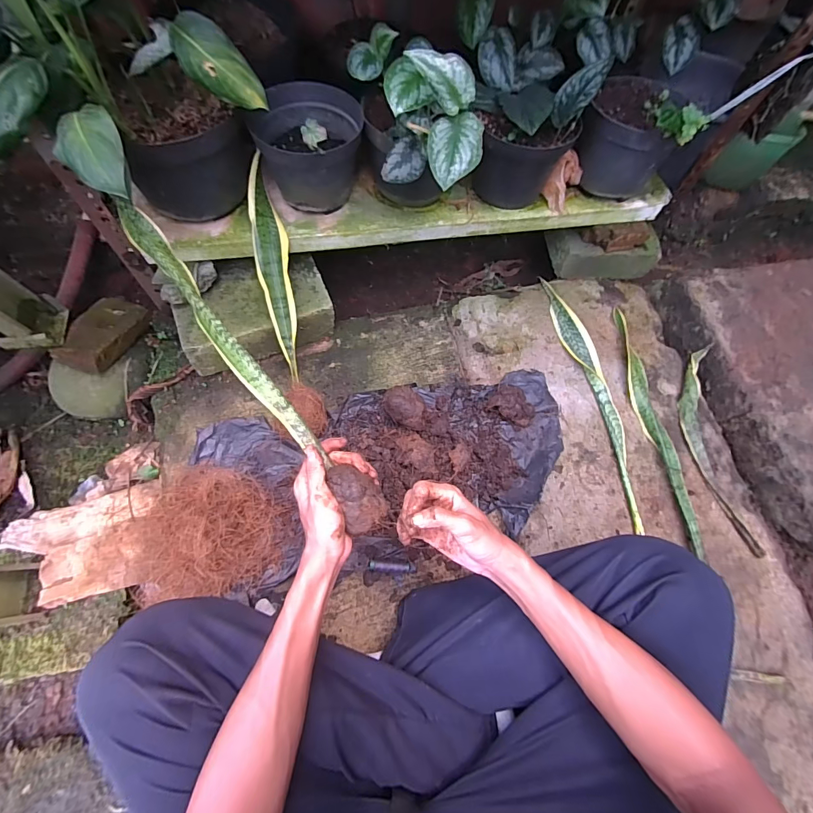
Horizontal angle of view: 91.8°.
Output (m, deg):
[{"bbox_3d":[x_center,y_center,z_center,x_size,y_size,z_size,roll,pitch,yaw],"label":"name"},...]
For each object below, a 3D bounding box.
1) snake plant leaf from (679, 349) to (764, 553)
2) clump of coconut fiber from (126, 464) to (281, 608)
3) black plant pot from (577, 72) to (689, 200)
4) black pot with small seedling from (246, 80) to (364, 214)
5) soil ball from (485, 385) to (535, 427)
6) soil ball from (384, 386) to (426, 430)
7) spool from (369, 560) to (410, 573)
[{"bbox_3d":[0.557,0.053,0.718,0.096,0.021,0.397,6,67,0],"label":"snake plant leaf"},{"bbox_3d":[-0.300,0.179,0.571,0.227,0.097,0.183,15,68,4],"label":"clump of coconut fiber"},{"bbox_3d":[0.397,-0.479,0.709,0.157,0.128,0.165,1,67,-2],"label":"black plant pot"},{"bbox_3d":[-0.152,-0.411,0.630,0.162,0.141,0.170,-8,68,-6],"label":"black pot with small seedling"},{"bbox_3d":[0.191,-0.003,0.705,0.083,0.038,0.063,34,70,11],"label":"soil ball"},{"bbox_3d":[-0.003,0.006,0.664,0.064,0.059,0.063,1,67,-2],"label":"soil ball"},{"bbox_3d":[-0.026,0.244,0.599,0.062,0.018,0.015,4,67,-1],"label":"spool"}]

